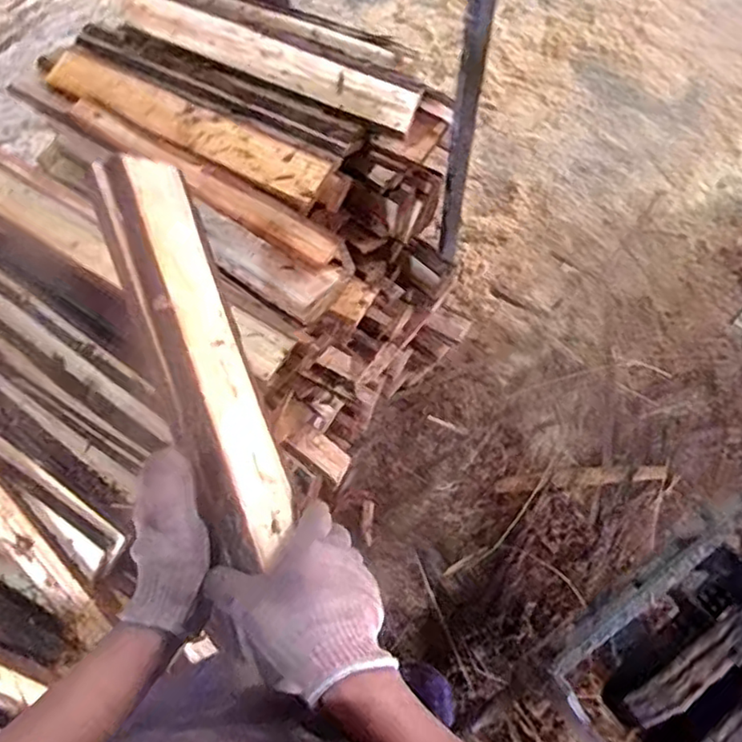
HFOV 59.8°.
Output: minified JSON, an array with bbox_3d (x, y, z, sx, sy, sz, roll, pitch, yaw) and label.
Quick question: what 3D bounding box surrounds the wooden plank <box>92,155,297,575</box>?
[{"bbox_3d":[-0.161,-0.029,0.586,0.076,0.044,0.410,-21,71,-6],"label":"wooden plank"}]

